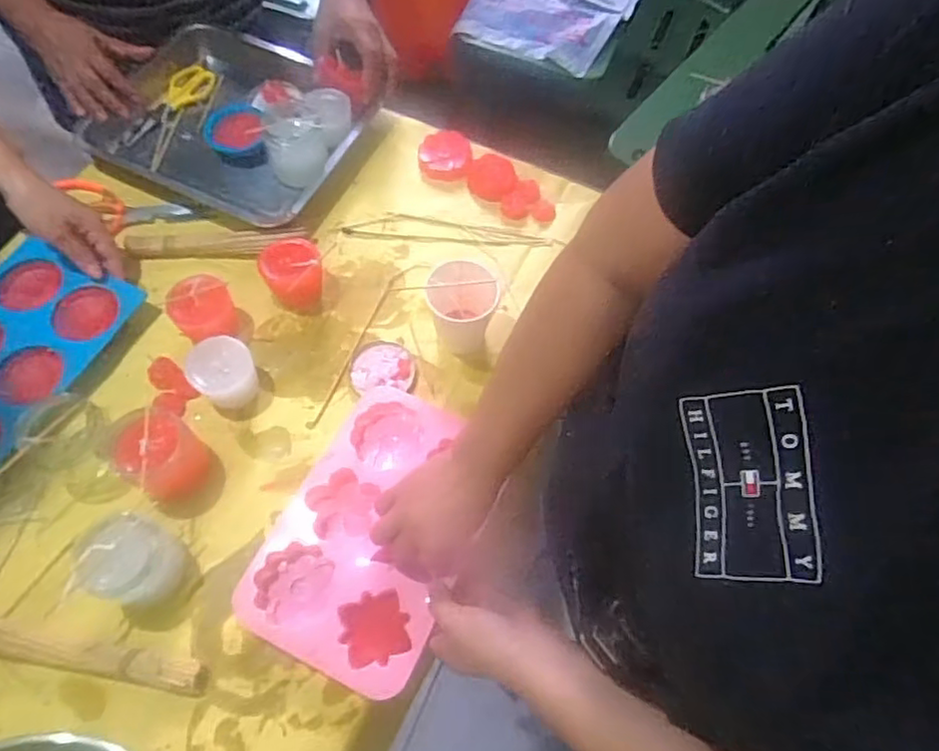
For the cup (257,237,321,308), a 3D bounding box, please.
[{"bbox_3d":[-0.194,-0.111,0.715,0.061,0.053,0.067,1,64,-2],"label":"cup"}]

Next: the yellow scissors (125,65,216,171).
[{"bbox_3d":[-0.390,-0.341,0.839,0.061,0.012,0.187,14,64,5],"label":"yellow scissors"}]

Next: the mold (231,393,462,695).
[{"bbox_3d":[-0.092,0.140,0.609,0.164,0.029,0.258,19,65,7],"label":"mold"}]

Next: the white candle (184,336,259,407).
[{"bbox_3d":[-0.252,-0.001,0.669,0.060,0.061,0.062,1,64,-2],"label":"white candle"}]

